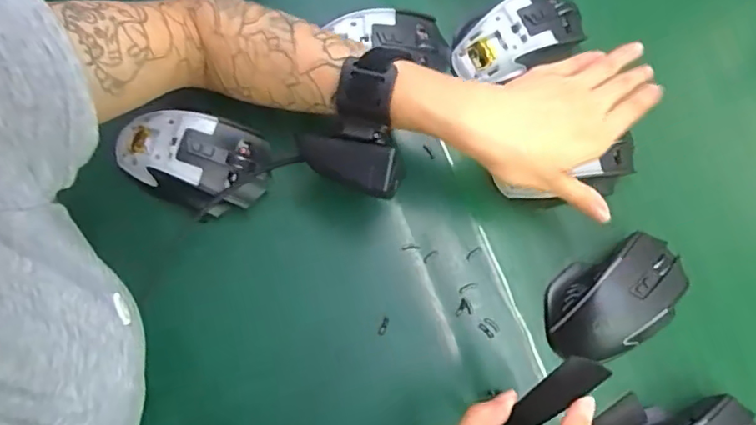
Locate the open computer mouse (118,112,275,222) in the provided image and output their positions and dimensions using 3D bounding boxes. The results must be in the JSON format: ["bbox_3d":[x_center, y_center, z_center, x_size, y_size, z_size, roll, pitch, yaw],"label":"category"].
[{"bbox_3d":[-0.140,-0.038,0.419,0.113,0.033,0.069,13,78,-1],"label":"open computer mouse"}]

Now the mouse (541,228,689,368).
[{"bbox_3d":[0.184,0.065,0.426,0.114,0.034,0.071,-25,81,-8],"label":"mouse"}]

